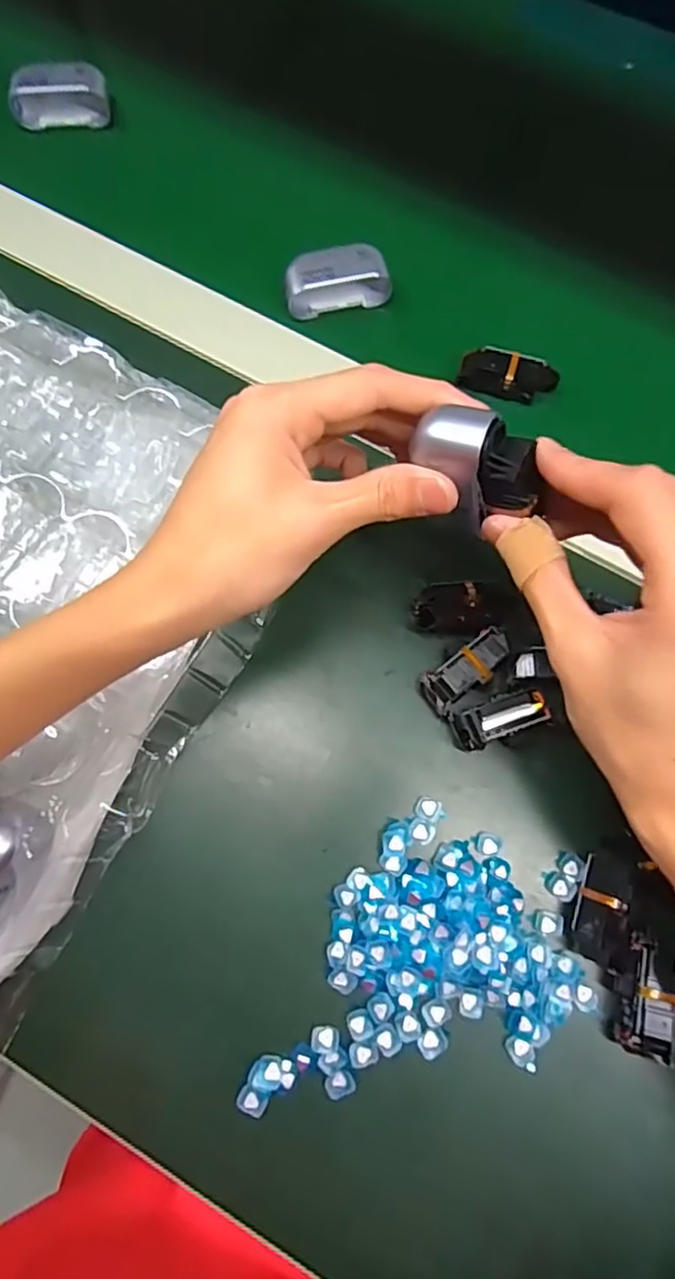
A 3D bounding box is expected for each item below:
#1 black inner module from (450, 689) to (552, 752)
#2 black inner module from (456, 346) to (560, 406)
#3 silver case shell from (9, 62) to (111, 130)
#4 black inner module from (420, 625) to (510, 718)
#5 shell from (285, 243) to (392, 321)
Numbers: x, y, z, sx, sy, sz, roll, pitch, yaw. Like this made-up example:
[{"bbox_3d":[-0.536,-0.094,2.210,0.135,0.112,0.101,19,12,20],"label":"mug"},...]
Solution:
[{"bbox_3d":[0.076,0.039,0.310,0.044,0.026,0.019,-23,78,-6],"label":"black inner module"},{"bbox_3d":[0.097,-0.150,0.360,0.054,0.016,0.023,15,77,3],"label":"black inner module"},{"bbox_3d":[-0.180,-0.352,0.413,0.061,0.028,0.017,-7,77,-2],"label":"silver case shell"},{"bbox_3d":[0.063,0.016,0.318,0.049,0.026,0.021,-39,80,-9],"label":"black inner module"},{"bbox_3d":[0.000,-0.211,0.375,0.060,0.028,0.020,-12,77,-3],"label":"shell"}]

